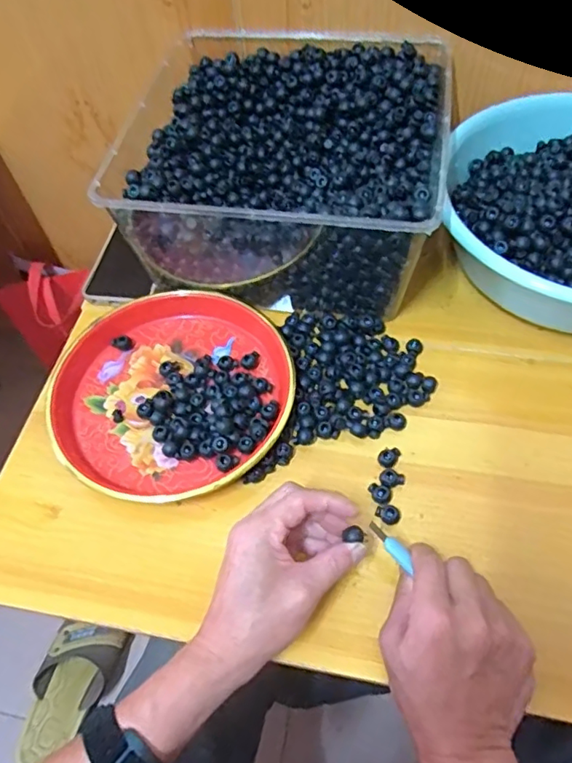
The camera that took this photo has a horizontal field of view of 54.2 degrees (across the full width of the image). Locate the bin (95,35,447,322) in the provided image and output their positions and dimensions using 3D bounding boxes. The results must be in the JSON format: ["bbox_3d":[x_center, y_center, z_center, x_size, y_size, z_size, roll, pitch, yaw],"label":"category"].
[{"bbox_3d":[0.002,-0.211,0.569,0.288,0.133,0.262,5,58,8],"label":"bin"}]

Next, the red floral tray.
[{"bbox_3d":[-0.102,0.006,0.511,0.205,0.036,0.206,-8,57,-1],"label":"red floral tray"}]

